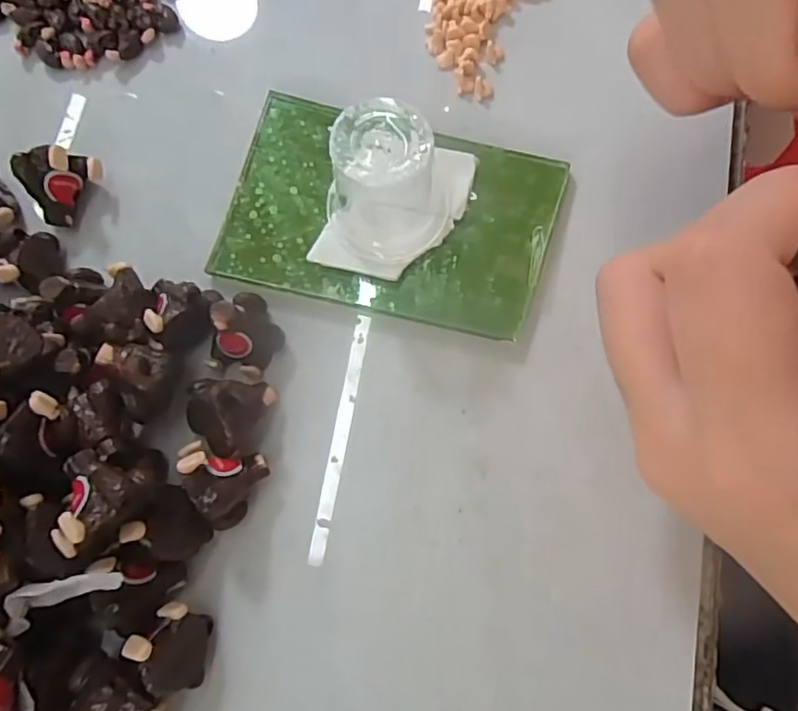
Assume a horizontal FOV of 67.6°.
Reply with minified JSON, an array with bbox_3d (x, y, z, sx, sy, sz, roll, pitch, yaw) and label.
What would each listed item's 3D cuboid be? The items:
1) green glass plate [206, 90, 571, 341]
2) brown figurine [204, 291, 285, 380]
[{"bbox_3d":[-0.004,-0.045,0.195,0.102,0.007,0.068,17,78,4],"label":"green glass plate"},{"bbox_3d":[-0.046,-0.006,0.180,0.018,0.021,0.023,12,77,3],"label":"brown figurine"}]

